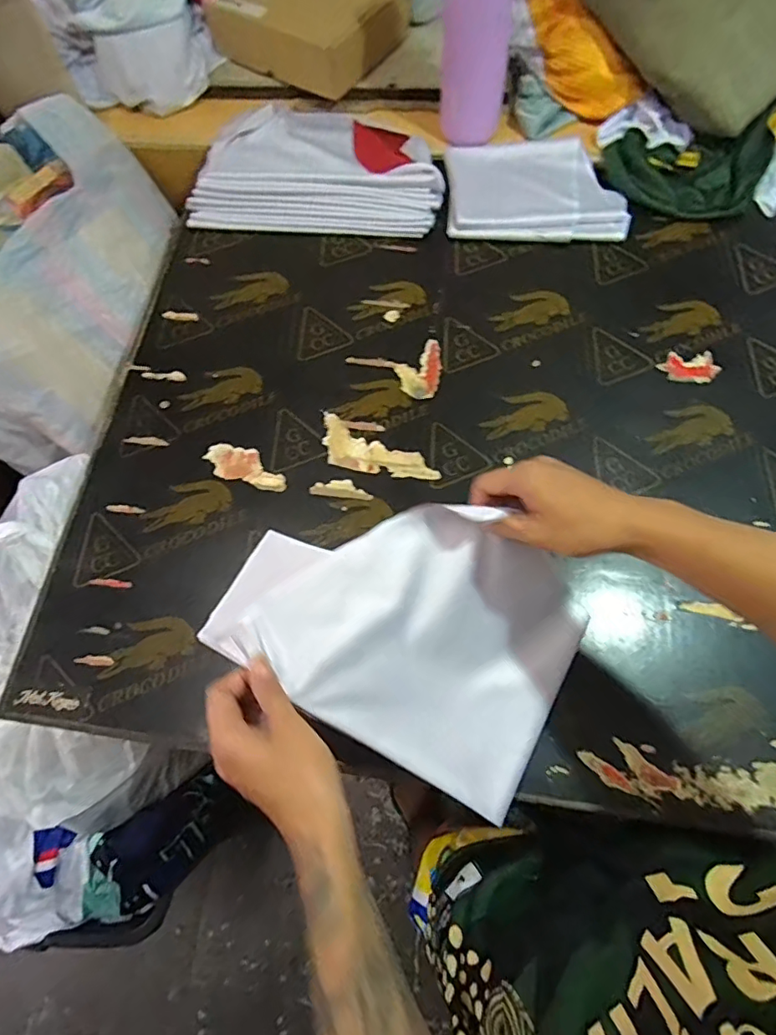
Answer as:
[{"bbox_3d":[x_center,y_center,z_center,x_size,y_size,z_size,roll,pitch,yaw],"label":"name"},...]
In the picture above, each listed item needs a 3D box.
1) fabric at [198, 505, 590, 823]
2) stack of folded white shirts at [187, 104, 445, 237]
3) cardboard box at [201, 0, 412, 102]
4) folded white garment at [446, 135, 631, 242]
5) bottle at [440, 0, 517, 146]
[{"bbox_3d":[0.044,0.090,0.474,0.326,0.091,0.246,35,74,-14],"label":"fabric"},{"bbox_3d":[-0.100,-0.543,0.796,0.365,0.042,0.249,4,69,4],"label":"stack of folded white shirts"},{"bbox_3d":[-0.132,-0.824,0.879,0.282,0.096,0.202,31,73,14],"label":"cardboard box"},{"bbox_3d":[0.224,-0.498,0.791,0.262,0.032,0.181,2,69,4],"label":"folded white garment"},{"bbox_3d":[0.116,-0.672,0.707,0.083,0.283,0.097,-42,73,-13],"label":"bottle"}]

